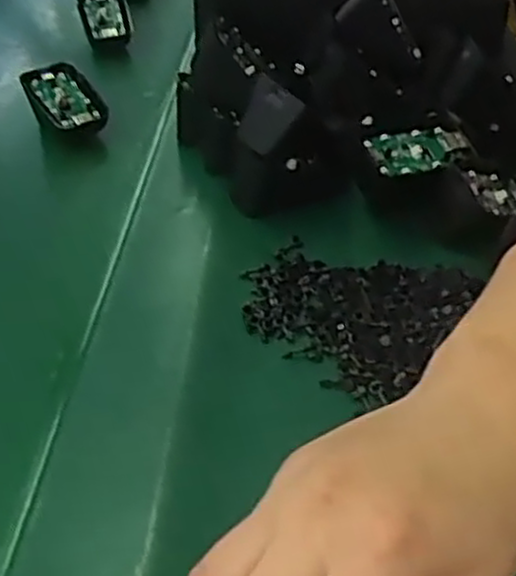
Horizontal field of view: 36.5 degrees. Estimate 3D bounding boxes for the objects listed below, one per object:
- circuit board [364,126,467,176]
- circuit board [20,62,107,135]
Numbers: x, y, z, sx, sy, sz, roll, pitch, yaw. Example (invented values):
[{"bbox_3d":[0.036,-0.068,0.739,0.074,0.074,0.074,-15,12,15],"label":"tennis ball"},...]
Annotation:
[{"bbox_3d":[0.095,-0.083,0.466,0.066,0.005,0.029,-14,68,-21],"label":"circuit board"},{"bbox_3d":[-0.142,-0.138,0.568,0.046,0.011,0.066,-25,66,-27],"label":"circuit board"}]

